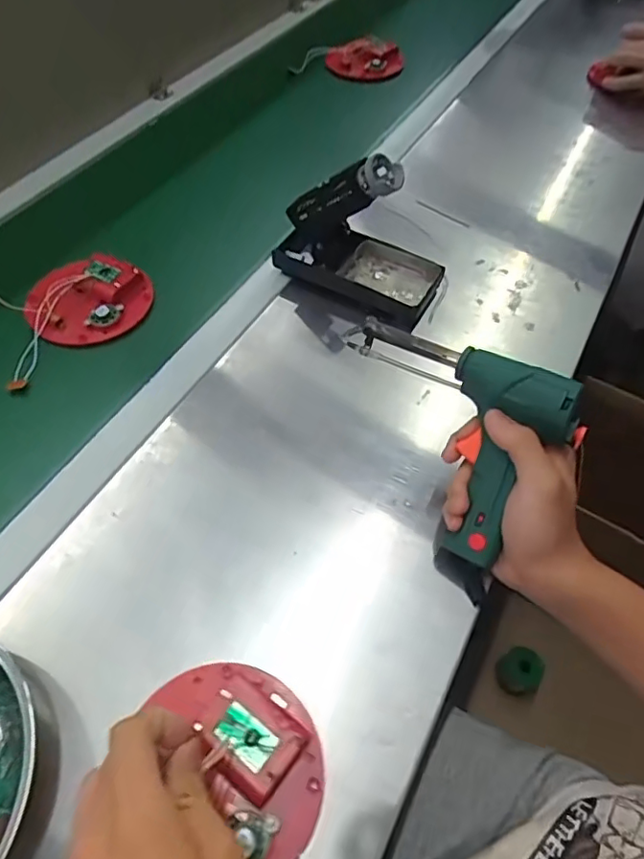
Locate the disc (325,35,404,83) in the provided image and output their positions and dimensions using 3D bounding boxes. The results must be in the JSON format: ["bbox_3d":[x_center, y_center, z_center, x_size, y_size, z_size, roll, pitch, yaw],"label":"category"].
[{"bbox_3d":[0.073,-0.637,0.983,0.134,0.033,0.126,1,54,-2],"label":"disc"}]

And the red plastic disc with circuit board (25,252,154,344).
[{"bbox_3d":[-0.238,-0.136,0.583,0.120,0.025,0.109,-22,58,-17],"label":"red plastic disc with circuit board"}]

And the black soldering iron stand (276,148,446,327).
[{"bbox_3d":[0.040,-0.197,0.564,0.166,0.123,0.082,26,57,15],"label":"black soldering iron stand"}]

